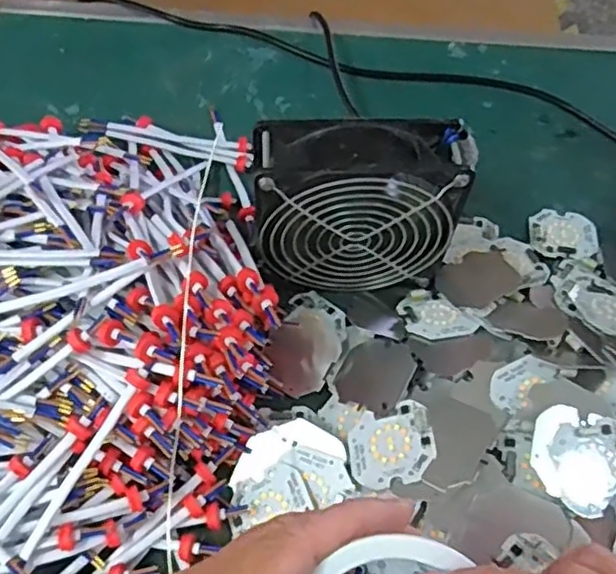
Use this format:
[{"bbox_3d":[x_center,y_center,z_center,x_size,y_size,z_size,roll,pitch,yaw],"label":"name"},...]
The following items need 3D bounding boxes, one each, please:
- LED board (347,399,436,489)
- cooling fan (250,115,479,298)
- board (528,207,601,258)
[{"bbox_3d":[0.044,0.086,0.356,0.046,0.004,0.043,-19,50,15],"label":"LED board"},{"bbox_3d":[0.026,-0.044,0.402,0.123,0.117,0.049,1,60,-4],"label":"cooling fan"},{"bbox_3d":[0.183,-0.038,0.471,0.046,0.004,0.046,3,59,-1],"label":"board"}]

